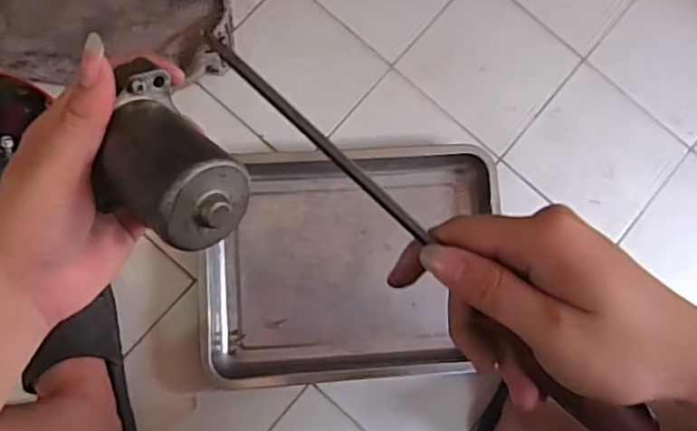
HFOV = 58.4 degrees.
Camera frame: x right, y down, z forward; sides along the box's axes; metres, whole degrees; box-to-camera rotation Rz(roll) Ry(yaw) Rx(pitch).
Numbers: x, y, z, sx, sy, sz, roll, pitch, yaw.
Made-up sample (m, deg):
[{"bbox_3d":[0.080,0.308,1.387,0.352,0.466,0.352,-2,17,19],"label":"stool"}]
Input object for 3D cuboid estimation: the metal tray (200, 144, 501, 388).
[{"bbox_3d":[0.005,0.059,0.808,0.378,0.041,0.303,-2,82,-5],"label":"metal tray"}]

